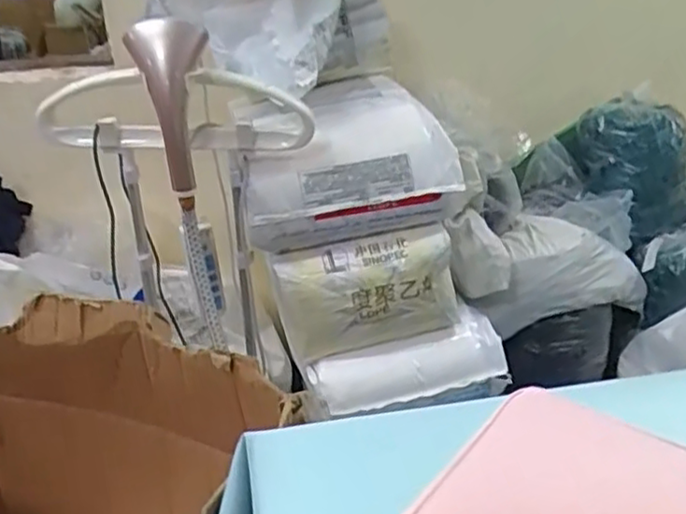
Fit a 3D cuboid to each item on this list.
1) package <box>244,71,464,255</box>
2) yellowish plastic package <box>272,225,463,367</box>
[{"bbox_3d":[0.000,-0.165,1.229,0.370,0.234,0.198,-9,25,-15],"label":"package"},{"bbox_3d":[0.047,0.067,1.255,0.333,0.208,0.075,-9,25,-15],"label":"yellowish plastic package"}]

